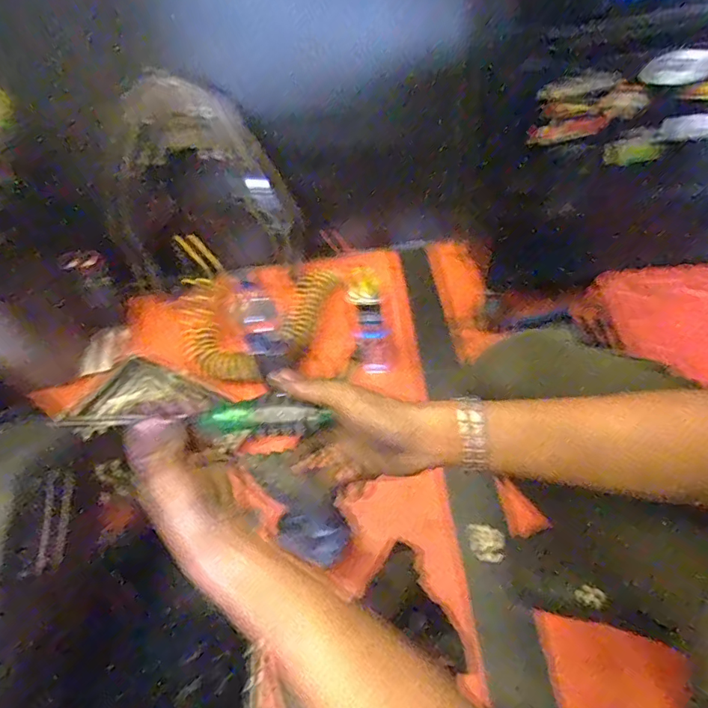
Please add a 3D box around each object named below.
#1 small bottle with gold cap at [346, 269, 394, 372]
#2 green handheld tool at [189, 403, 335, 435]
[{"bbox_3d":[0.034,-0.047,0.892,0.073,0.236,0.064,-2,51,4],"label":"small bottle with gold cap"},{"bbox_3d":[-0.075,0.052,0.387,0.106,0.012,0.024,-3,51,8],"label":"green handheld tool"}]

